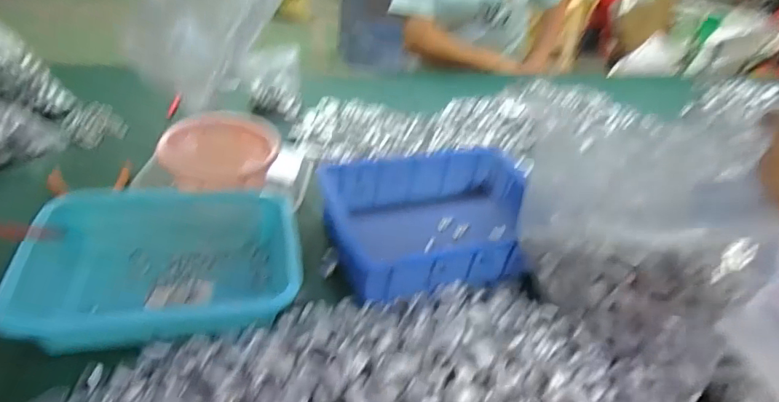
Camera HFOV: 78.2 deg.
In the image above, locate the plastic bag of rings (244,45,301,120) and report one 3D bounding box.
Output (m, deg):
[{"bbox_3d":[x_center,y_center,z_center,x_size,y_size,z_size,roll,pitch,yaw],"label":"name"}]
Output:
[{"bbox_3d":[-0.215,-0.217,0.886,0.098,0.106,0.100,-2,39,-13],"label":"plastic bag of rings"}]

